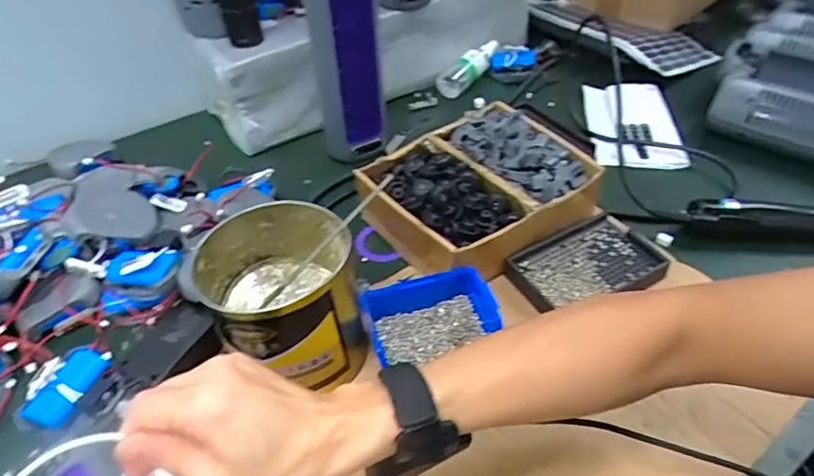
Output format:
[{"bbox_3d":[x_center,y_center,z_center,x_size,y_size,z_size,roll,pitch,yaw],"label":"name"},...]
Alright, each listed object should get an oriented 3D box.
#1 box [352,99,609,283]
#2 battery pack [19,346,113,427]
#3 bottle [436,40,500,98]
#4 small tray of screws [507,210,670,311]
[{"bbox_3d":[0.077,-0.054,0.595,0.216,0.071,0.180,-31,51,-26],"label":"box"},{"bbox_3d":[-0.290,0.125,0.462,0.038,0.021,0.072,7,45,9],"label":"battery pack"},{"bbox_3d":[0.108,-0.284,0.892,0.041,0.036,0.152,34,69,32],"label":"bottle"},{"bbox_3d":[0.185,0.028,0.559,0.155,0.027,0.094,-19,47,-17],"label":"small tray of screws"}]

